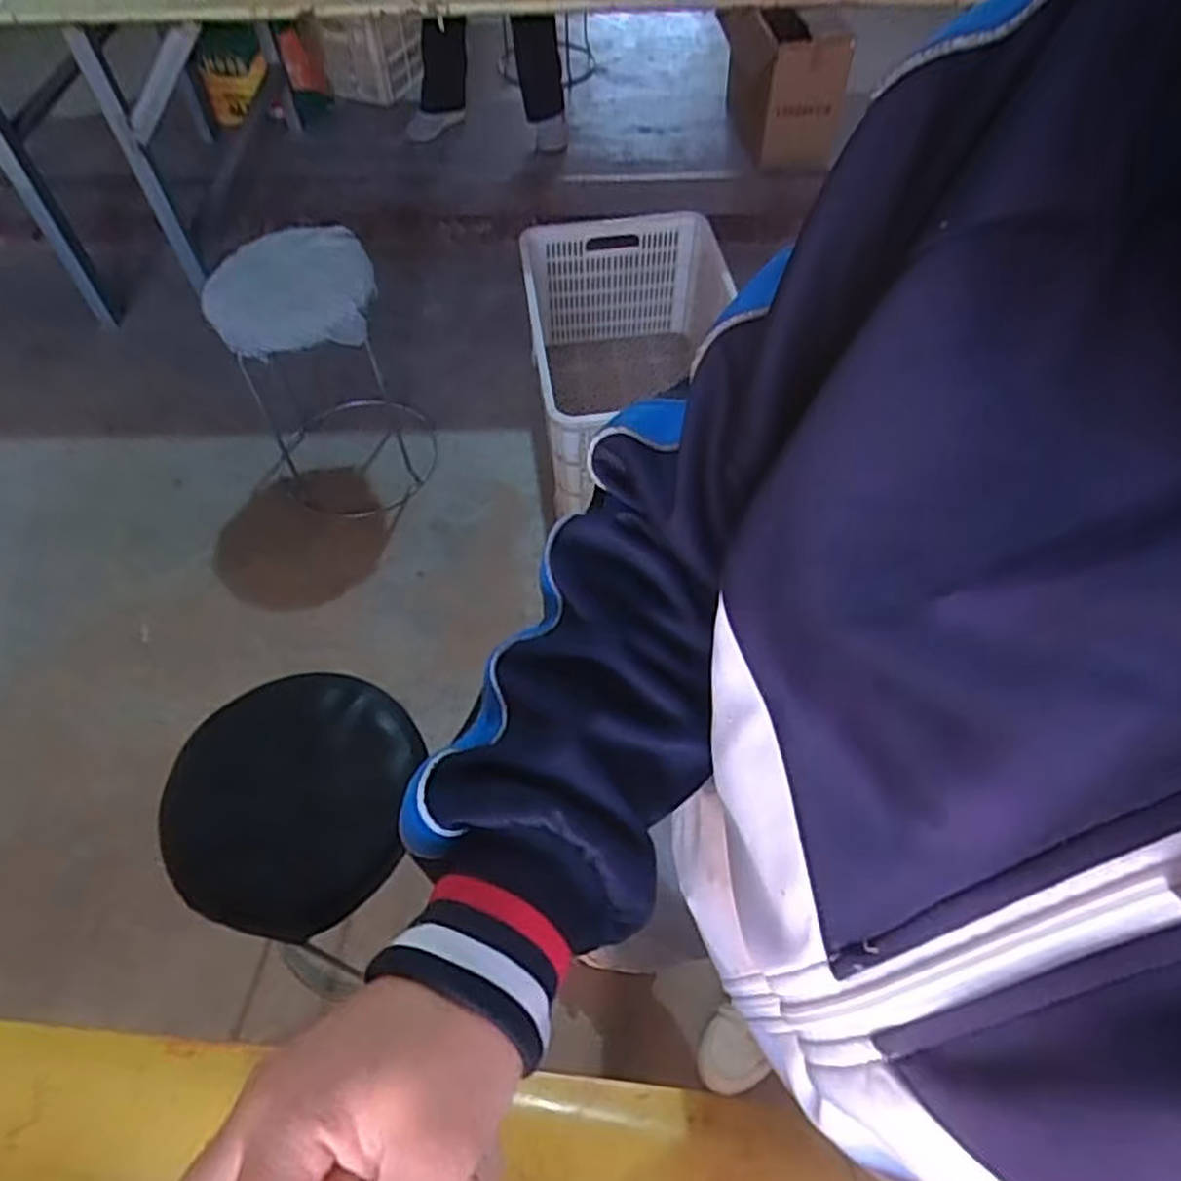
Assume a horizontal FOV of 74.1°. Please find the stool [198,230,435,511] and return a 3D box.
[{"bbox_3d":[-0.515,-0.426,1.544,0.309,0.506,0.268,-20,58,-12],"label":"stool"}]

